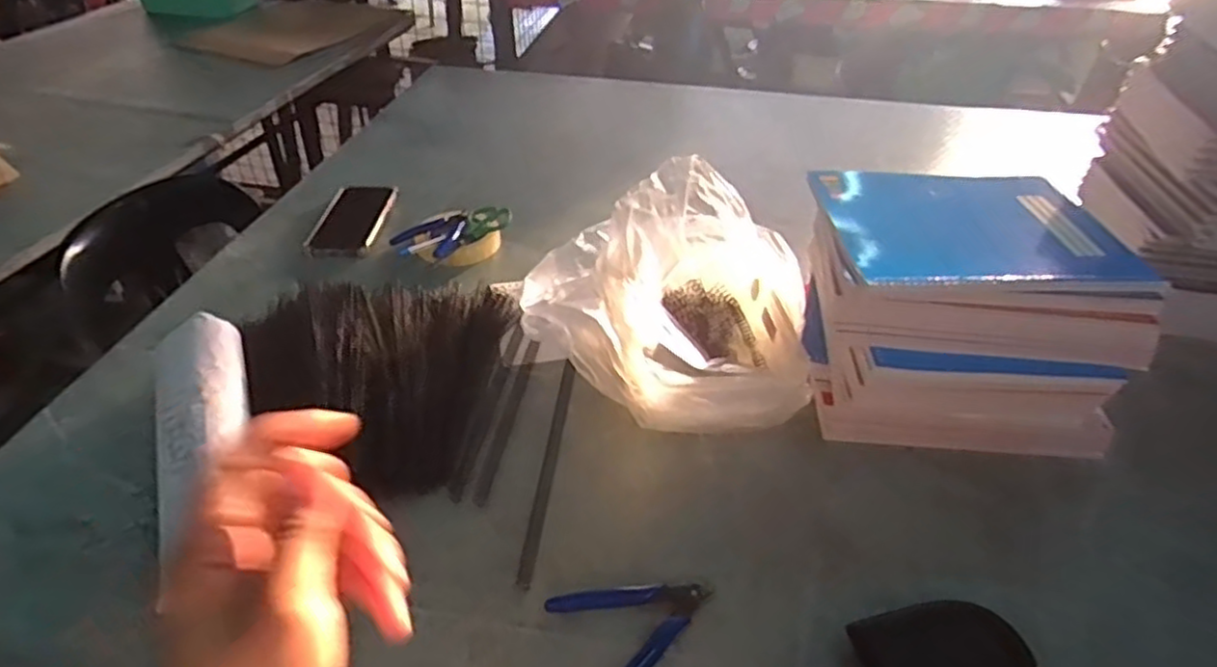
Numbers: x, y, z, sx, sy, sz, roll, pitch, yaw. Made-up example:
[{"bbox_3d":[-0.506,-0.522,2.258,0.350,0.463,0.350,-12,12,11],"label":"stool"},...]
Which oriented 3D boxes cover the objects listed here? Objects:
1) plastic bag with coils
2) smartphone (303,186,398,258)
[{"bbox_3d":[0.055,-0.040,0.721,0.280,0.125,0.289,5,39,4],"label":"plastic bag with coils"},{"bbox_3d":[-0.336,-0.153,0.929,0.087,0.010,0.167,1,40,-1],"label":"smartphone"}]

